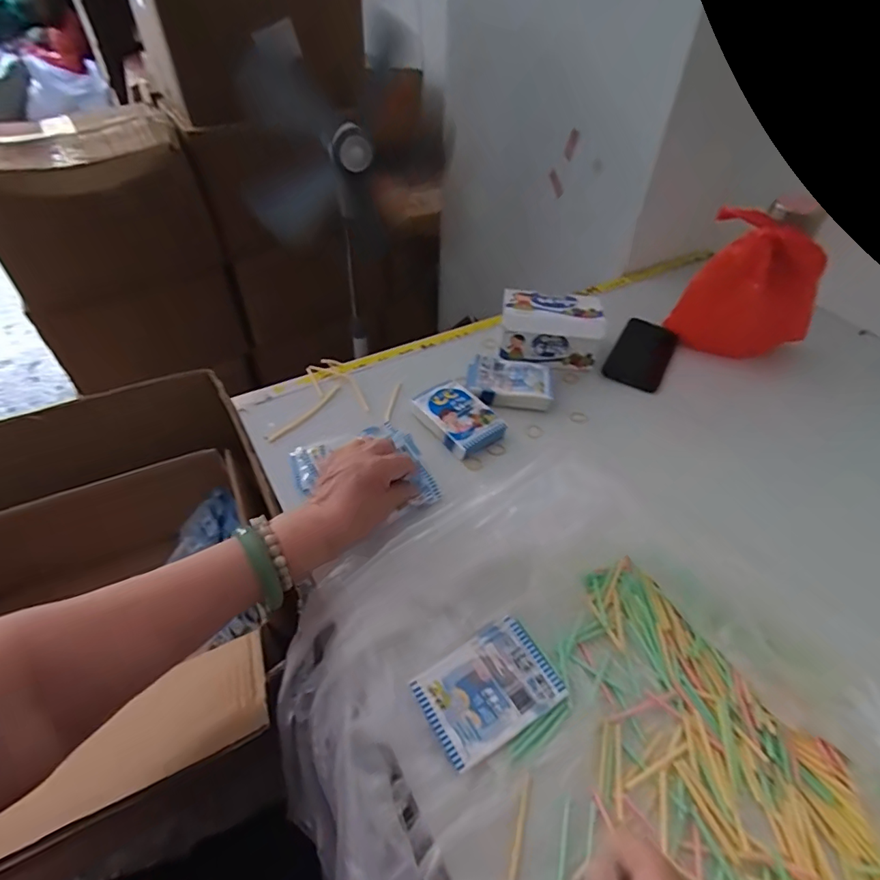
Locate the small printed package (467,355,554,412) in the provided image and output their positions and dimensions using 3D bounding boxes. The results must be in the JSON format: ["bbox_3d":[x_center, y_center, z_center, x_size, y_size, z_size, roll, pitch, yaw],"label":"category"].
[{"bbox_3d":[0.091,-0.077,0.659,0.108,0.025,0.071,6,46,4],"label":"small printed package"}]

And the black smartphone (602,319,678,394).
[{"bbox_3d":[0.296,-0.126,0.737,0.078,0.012,0.152,24,50,20],"label":"black smartphone"}]

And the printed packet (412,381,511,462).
[{"bbox_3d":[0.021,-0.027,0.608,0.075,0.022,0.102,-25,52,-23],"label":"printed packet"}]

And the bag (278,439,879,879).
[{"bbox_3d":[0.116,0.234,0.334,0.394,0.093,0.479,-22,51,-21],"label":"bag"}]

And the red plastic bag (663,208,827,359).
[{"bbox_3d":[0.423,-0.200,0.685,0.164,0.173,0.093,30,52,24],"label":"red plastic bag"}]

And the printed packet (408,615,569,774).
[{"bbox_3d":[0.038,0.196,0.400,0.104,0.007,0.075,-24,52,-22],"label":"printed packet"}]

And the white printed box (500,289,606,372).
[{"bbox_3d":[0.151,-0.155,0.697,0.131,0.073,0.090,4,46,2],"label":"white printed box"}]

